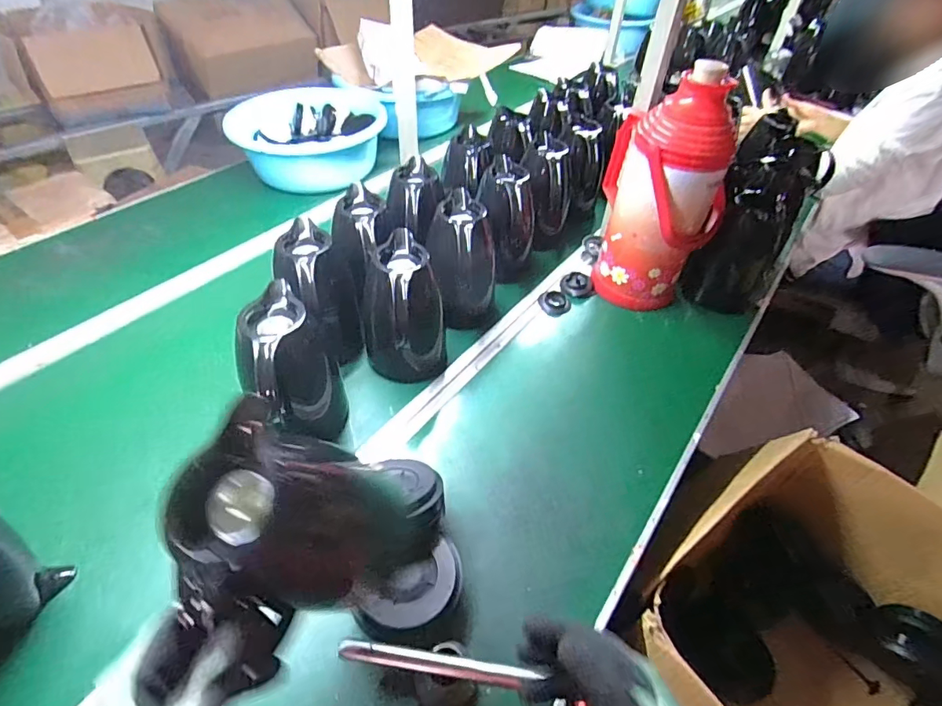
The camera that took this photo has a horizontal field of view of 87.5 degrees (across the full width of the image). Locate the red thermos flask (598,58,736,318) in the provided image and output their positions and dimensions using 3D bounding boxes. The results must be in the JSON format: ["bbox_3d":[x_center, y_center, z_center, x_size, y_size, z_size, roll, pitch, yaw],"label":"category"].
[{"bbox_3d":[0.325,-0.261,0.846,0.209,0.378,0.149,17,48,15],"label":"red thermos flask"}]

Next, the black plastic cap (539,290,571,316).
[{"bbox_3d":[0.159,-0.095,0.936,0.057,0.010,0.056,1,46,-1],"label":"black plastic cap"}]

